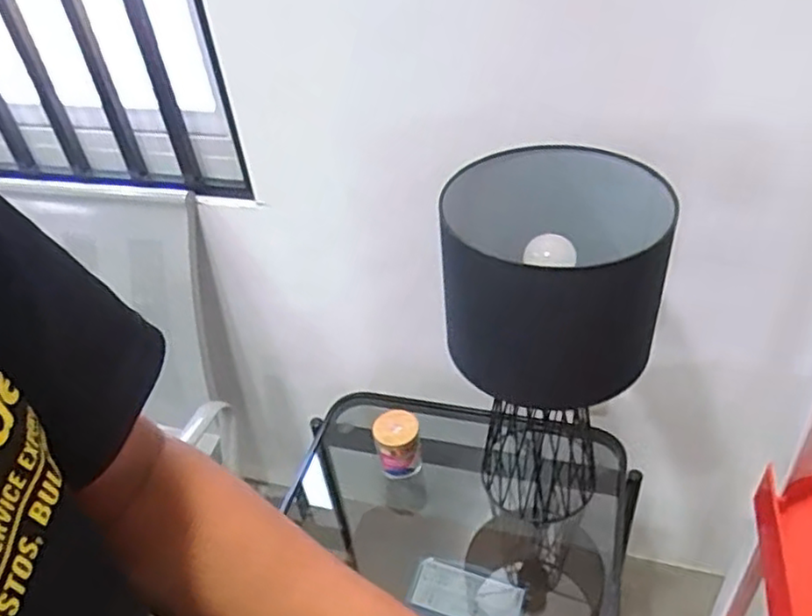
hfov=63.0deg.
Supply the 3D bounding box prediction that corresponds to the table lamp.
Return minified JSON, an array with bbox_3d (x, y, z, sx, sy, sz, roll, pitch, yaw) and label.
[{"bbox_3d":[0.183,0.096,0.889,0.231,0.544,0.231,6,41,15],"label":"table lamp"}]

